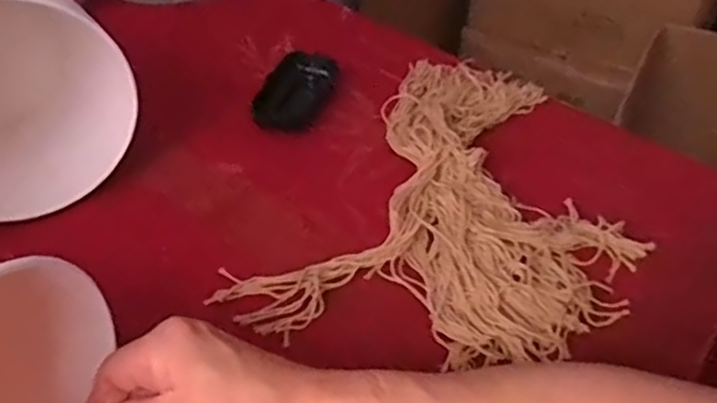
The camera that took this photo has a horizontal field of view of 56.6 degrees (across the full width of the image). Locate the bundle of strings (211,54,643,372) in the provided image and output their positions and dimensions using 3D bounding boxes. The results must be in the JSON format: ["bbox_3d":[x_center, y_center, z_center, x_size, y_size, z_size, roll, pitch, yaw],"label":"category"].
[{"bbox_3d":[0.093,-0.005,0.518,0.241,0.030,0.351,21,45,19],"label":"bundle of strings"}]

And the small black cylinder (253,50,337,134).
[{"bbox_3d":[-0.057,-0.107,0.623,0.052,0.024,0.098,13,43,11],"label":"small black cylinder"}]

